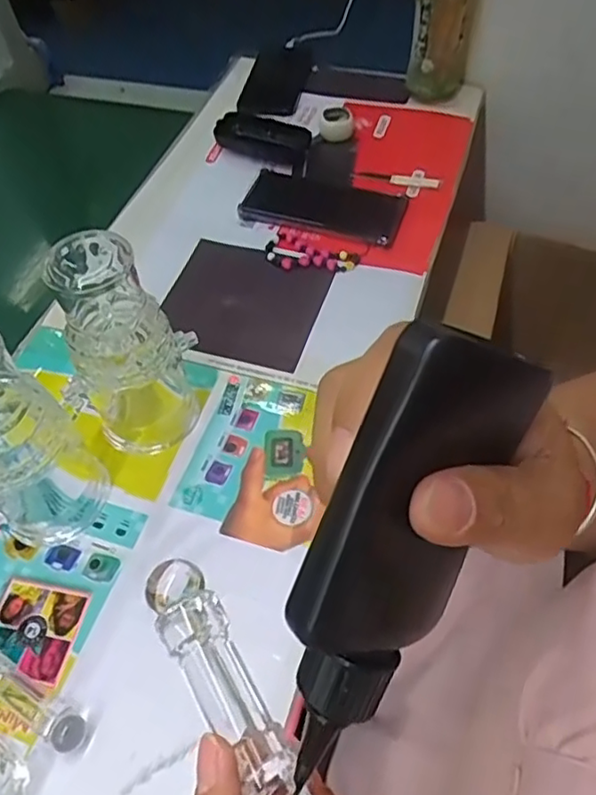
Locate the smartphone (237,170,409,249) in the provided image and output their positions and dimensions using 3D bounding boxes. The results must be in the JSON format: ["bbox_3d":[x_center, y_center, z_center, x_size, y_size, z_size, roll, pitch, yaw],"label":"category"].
[{"bbox_3d":[0.028,-0.202,0.648,0.162,0.013,0.083,16,57,12],"label":"smartphone"}]

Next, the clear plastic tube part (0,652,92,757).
[{"bbox_3d":[-0.168,0.185,0.383,0.092,0.023,0.023,26,59,18],"label":"clear plastic tube part"}]

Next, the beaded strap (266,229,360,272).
[{"bbox_3d":[0.011,-0.139,0.610,0.088,0.010,0.047,23,59,16],"label":"beaded strap"}]

